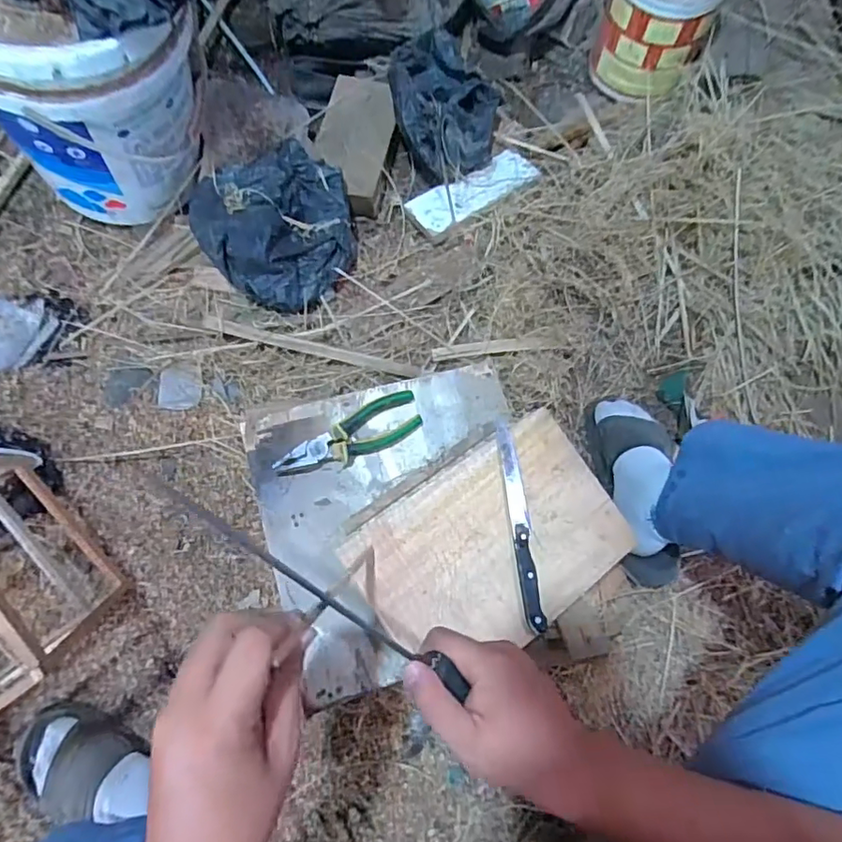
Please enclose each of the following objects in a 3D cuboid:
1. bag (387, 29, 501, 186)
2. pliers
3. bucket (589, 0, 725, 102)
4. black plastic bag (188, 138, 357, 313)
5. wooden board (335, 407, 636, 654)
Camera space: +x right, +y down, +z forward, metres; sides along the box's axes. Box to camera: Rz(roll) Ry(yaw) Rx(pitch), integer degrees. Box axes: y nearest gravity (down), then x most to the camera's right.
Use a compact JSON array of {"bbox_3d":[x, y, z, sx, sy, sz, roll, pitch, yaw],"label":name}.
[{"bbox_3d":[0.041,-0.514,0.910,0.173,0.113,0.203,-6,74,-2],"label":"bag"},{"bbox_3d":[-0.078,0.018,0.610,0.170,0.023,0.055,-27,80,-25],"label":"pliers"},{"bbox_3d":[0.393,-0.671,0.919,0.174,0.184,0.190,0,74,0],"label":"bucket"},{"bbox_3d":[-0.213,-0.296,0.838,0.233,0.110,0.216,-29,76,-8],"label":"black plastic bag"},{"bbox_3d":[0.082,0.132,0.584,0.288,0.012,0.190,-33,84,-19],"label":"wooden board"}]

